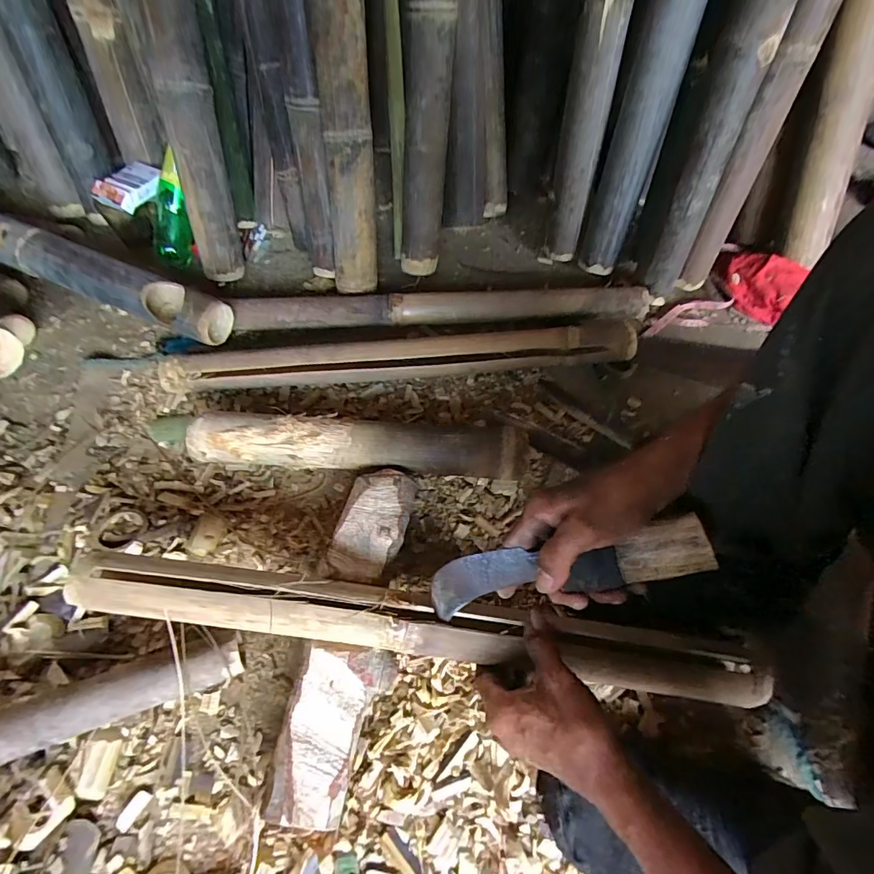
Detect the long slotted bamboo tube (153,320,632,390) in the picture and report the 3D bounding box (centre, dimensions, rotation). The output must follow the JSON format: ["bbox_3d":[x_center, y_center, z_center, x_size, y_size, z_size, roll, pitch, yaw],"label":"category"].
[{"bbox_3d":[-0.046,-0.108,0.645,0.646,0.065,0.046,-4,60,-3],"label":"long slotted bamboo tube"}]

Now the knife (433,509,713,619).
[{"bbox_3d":[0.093,0.108,0.372,0.231,0.032,0.041,-18,56,27],"label":"knife"}]

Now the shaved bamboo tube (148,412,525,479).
[{"bbox_3d":[-0.128,0.009,0.571,0.469,0.071,0.077,6,60,2],"label":"shaved bamboo tube"}]

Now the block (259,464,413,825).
[{"bbox_3d":[-0.085,0.191,0.472,0.092,0.054,0.325,5,60,2],"label":"block"}]

